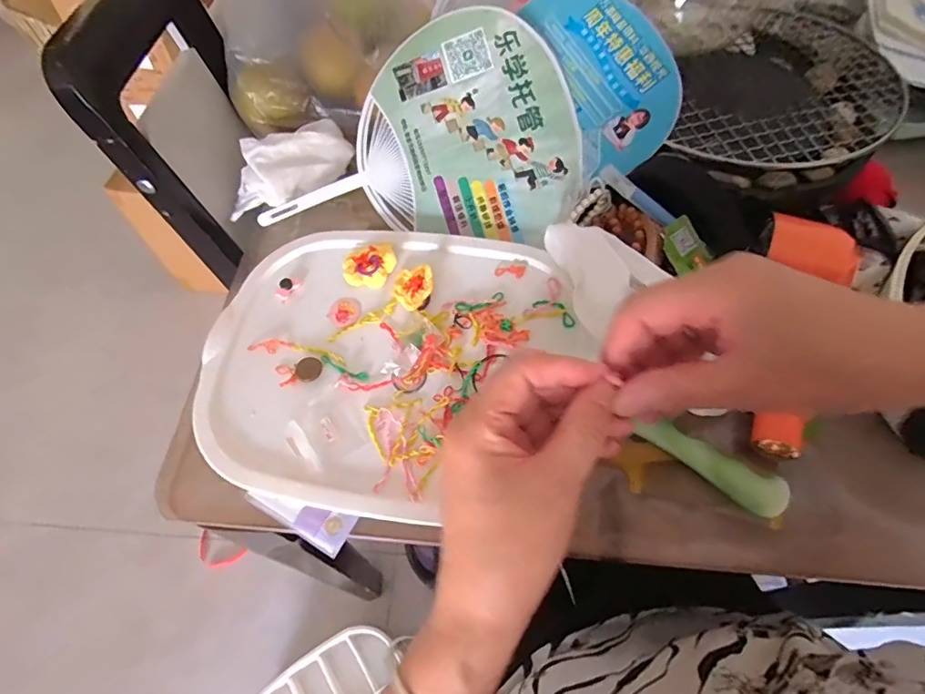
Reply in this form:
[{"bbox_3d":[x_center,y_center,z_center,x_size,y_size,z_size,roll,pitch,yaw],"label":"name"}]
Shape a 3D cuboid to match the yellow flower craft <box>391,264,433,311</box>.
[{"bbox_3d":[-0.043,-0.053,0.431,0.034,0.022,0.040,-13,62,-6],"label":"yellow flower craft"}]

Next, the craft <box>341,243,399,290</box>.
[{"bbox_3d":[-0.081,-0.070,0.446,0.046,0.015,0.038,-13,62,-6],"label":"craft"}]

